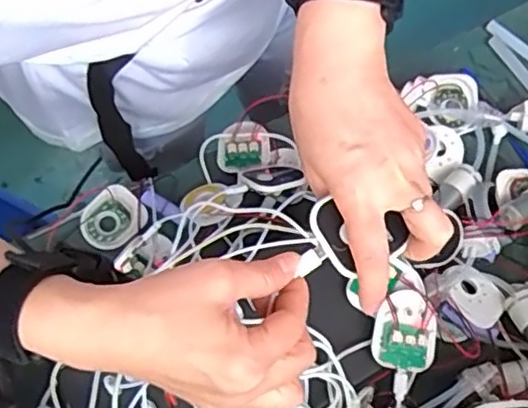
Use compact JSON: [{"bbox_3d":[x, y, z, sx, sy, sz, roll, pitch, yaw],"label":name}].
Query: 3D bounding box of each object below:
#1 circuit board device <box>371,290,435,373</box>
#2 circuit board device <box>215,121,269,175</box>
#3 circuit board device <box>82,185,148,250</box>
[{"bbox_3d":[0.103,0.095,0.482,0.046,0.017,0.057,-5,74,-1],"label":"circuit board device"},{"bbox_3d":[-0.021,-0.054,0.614,0.051,0.010,0.052,-17,75,-4],"label":"circuit board device"},{"bbox_3d":[-0.138,0.014,0.589,0.057,0.010,0.051,-42,78,-10],"label":"circuit board device"}]

